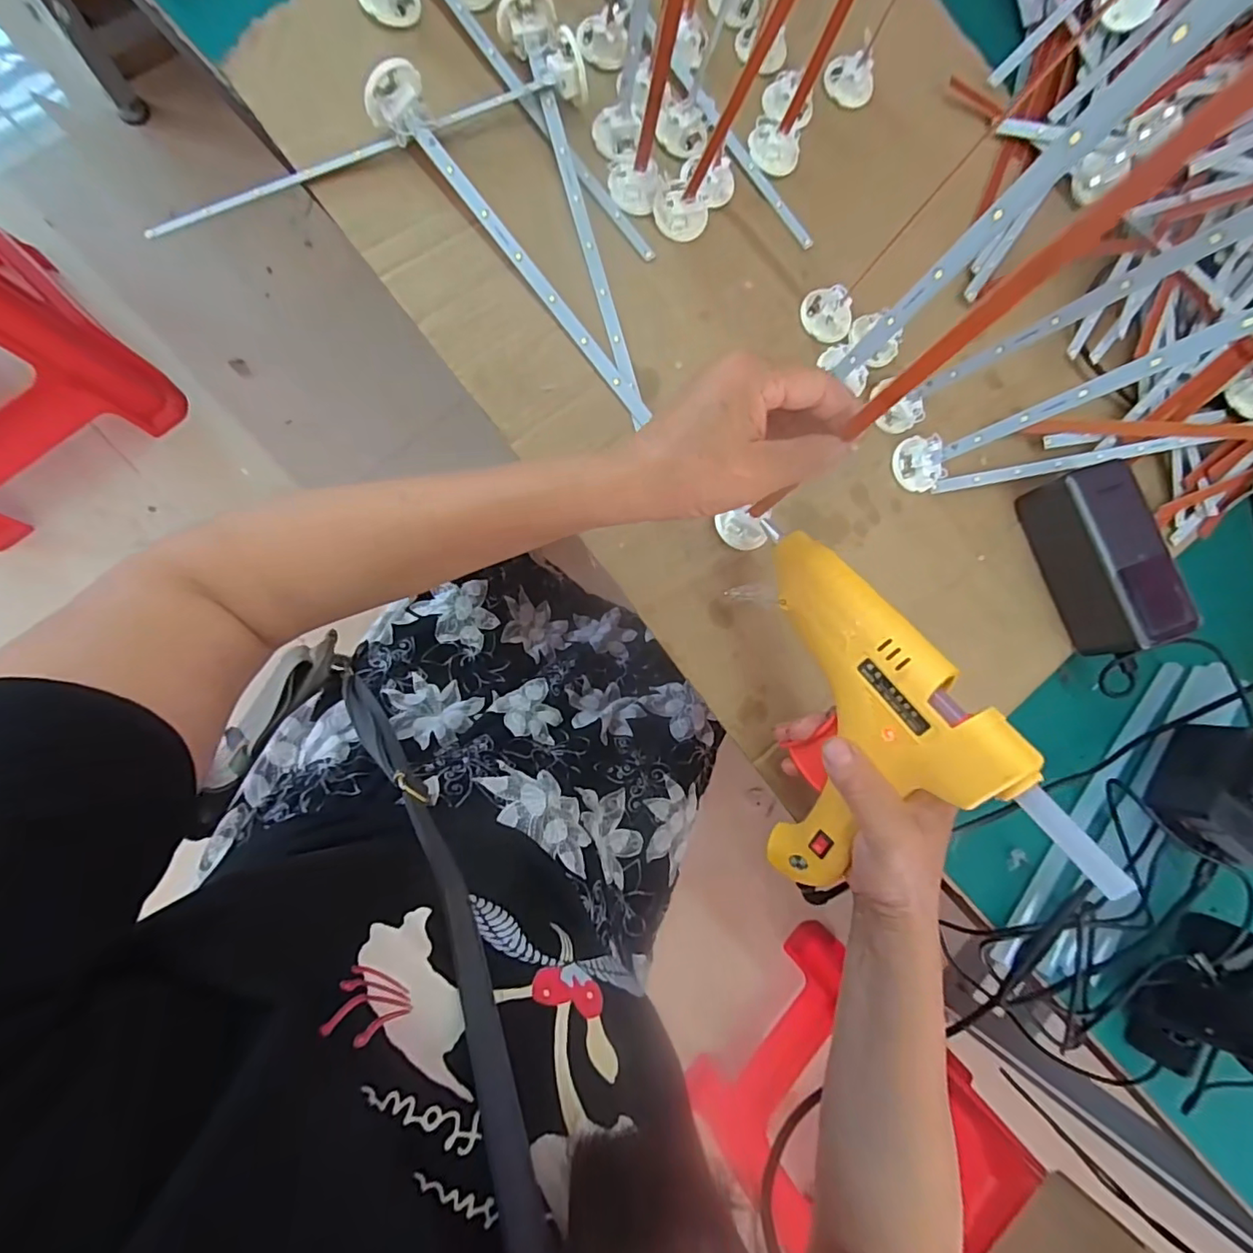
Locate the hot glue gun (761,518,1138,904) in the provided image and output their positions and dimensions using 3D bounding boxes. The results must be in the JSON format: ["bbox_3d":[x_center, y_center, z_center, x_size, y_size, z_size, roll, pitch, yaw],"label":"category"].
[{"bbox_3d":[0.125,0.056,0.326,0.049,0.151,0.218,-4,55,-35],"label":"hot glue gun"}]

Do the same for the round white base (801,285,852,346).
[{"bbox_3d":[0.144,-0.225,0.398,0.030,0.014,0.037,-33,93,-13],"label":"round white base"}]

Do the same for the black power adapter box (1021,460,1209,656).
[{"bbox_3d":[0.337,-0.048,0.394,0.050,0.048,0.128,-15,88,-12],"label":"black power adapter box"}]

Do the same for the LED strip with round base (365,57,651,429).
[{"bbox_3d":[-0.072,-0.235,0.356,0.033,0.031,0.256,-37,94,-13],"label":"LED strip with round base"}]

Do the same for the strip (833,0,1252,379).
[{"bbox_3d":[0.172,-0.188,0.233,0.004,0.251,0.015,-39,92,-20],"label":"strip"}]

